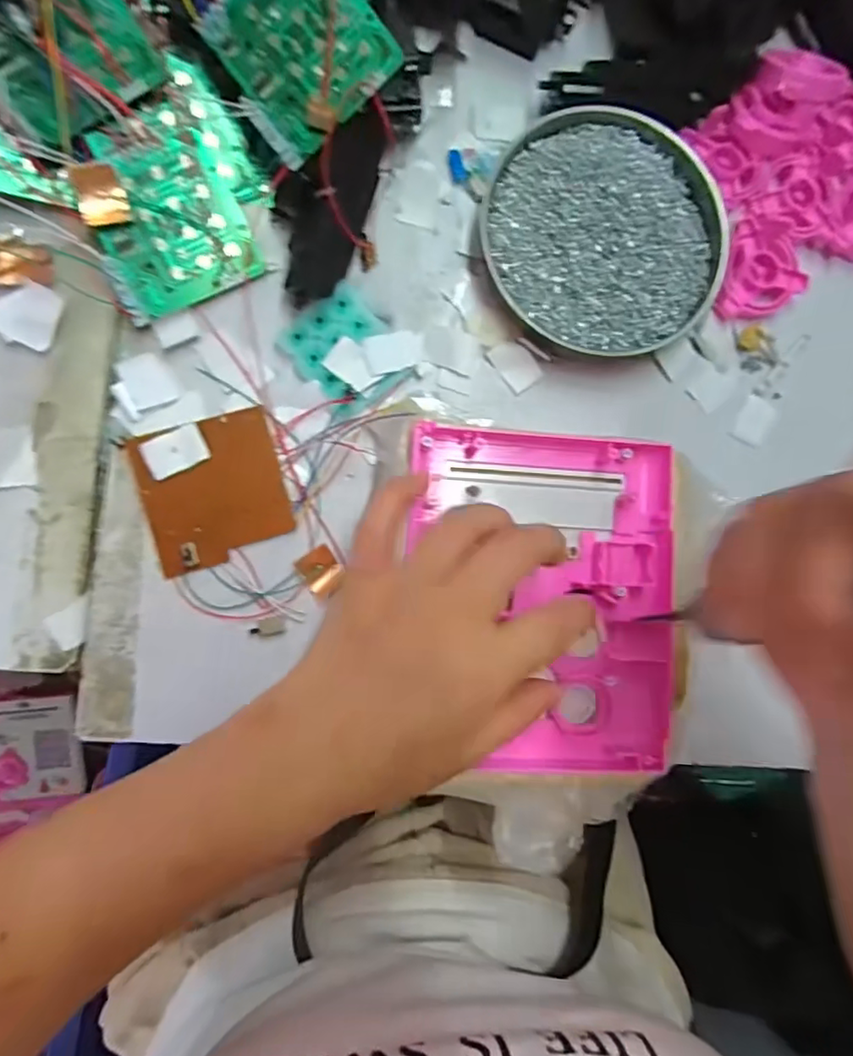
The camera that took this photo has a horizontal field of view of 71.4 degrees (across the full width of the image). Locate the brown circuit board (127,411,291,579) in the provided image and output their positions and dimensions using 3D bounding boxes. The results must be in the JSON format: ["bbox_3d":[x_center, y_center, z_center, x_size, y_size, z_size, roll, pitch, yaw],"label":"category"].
[{"bbox_3d":[-0.110,-0.019,0.308,0.073,0.007,0.072,-16,89,-7],"label":"brown circuit board"}]

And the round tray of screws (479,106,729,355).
[{"bbox_3d":[0.099,-0.166,0.329,0.133,0.022,0.129,0,88,-6],"label":"round tray of screws"}]

